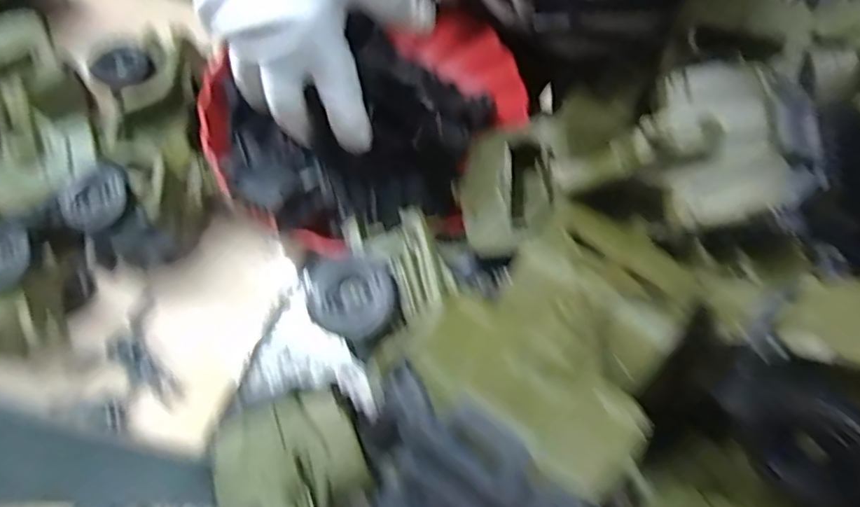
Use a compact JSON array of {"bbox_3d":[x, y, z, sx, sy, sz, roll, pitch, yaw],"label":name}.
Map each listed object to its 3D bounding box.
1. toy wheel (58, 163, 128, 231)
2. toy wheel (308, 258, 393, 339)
[{"bbox_3d":[-0.222,-0.036,0.371,0.046,0.011,0.043,0,66,1],"label":"toy wheel"},{"bbox_3d":[-0.040,0.020,0.272,0.043,0.009,0.039,22,68,10],"label":"toy wheel"}]

